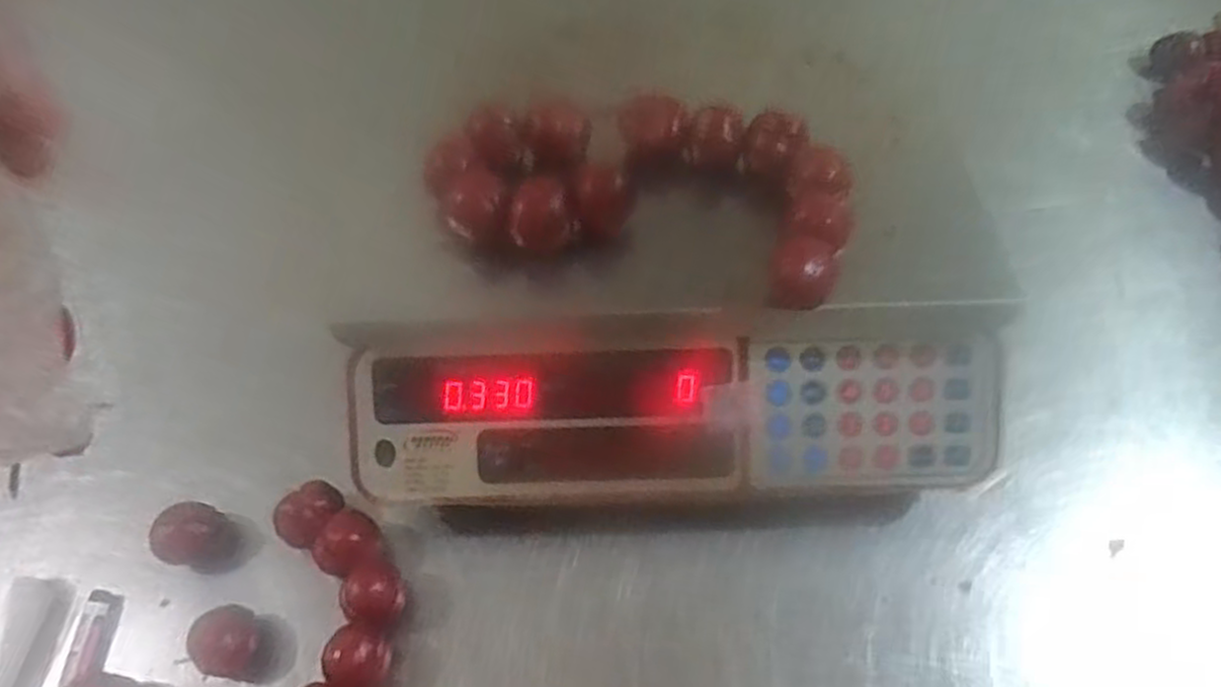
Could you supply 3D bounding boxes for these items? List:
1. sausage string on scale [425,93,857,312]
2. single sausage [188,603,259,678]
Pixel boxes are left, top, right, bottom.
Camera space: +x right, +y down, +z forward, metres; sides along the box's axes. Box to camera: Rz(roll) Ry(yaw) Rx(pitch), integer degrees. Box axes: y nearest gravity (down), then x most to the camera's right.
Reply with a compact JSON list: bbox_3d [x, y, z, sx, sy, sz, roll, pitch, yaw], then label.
[{"bbox_3d":[0.016,-0.088,0.420,0.219,0.034,0.109,15,61,10],"label":"sausage string on scale"},{"bbox_3d":[-0.203,0.158,0.414,0.026,0.032,0.033,6,58,6],"label":"single sausage"}]

